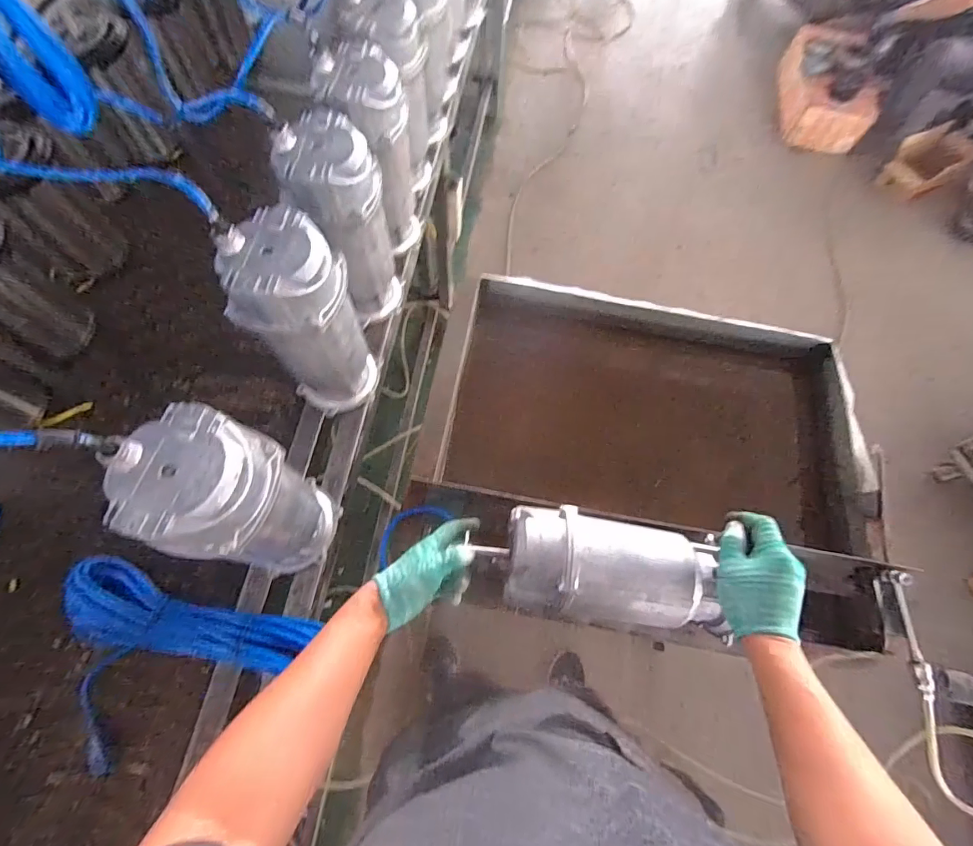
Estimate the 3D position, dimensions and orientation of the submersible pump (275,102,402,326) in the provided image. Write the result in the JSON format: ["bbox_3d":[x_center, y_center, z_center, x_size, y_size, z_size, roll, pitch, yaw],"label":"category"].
[{"bbox_3d":[-0.214,-0.283,0.683,0.116,0.291,0.132,13,67,3],"label":"submersible pump"}]

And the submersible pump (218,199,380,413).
[{"bbox_3d":[-0.243,-0.128,0.620,0.142,0.292,0.123,-28,71,-14],"label":"submersible pump"}]

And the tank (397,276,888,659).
[{"bbox_3d":[0.278,0.055,0.840,0.747,0.256,0.593,10,67,1],"label":"tank"}]

